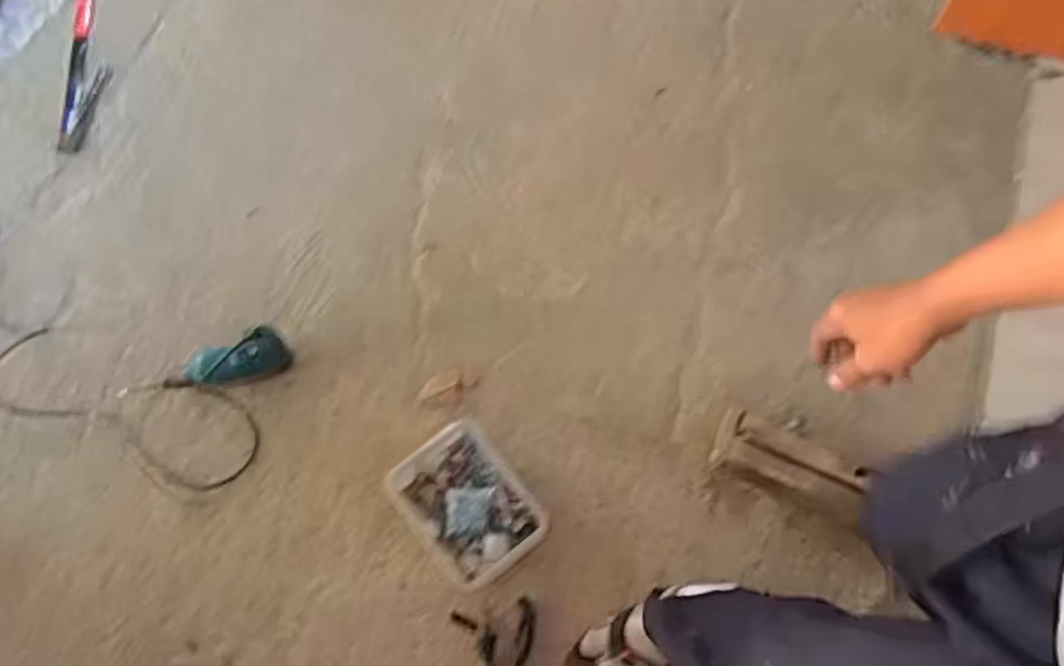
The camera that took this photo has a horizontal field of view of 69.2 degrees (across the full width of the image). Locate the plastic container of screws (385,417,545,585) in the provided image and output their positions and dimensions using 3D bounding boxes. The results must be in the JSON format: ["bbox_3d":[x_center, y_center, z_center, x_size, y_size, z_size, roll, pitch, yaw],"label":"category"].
[{"bbox_3d":[-0.100,0.265,1.197,0.174,0.066,0.225,-38,74,-14],"label":"plastic container of screws"}]

